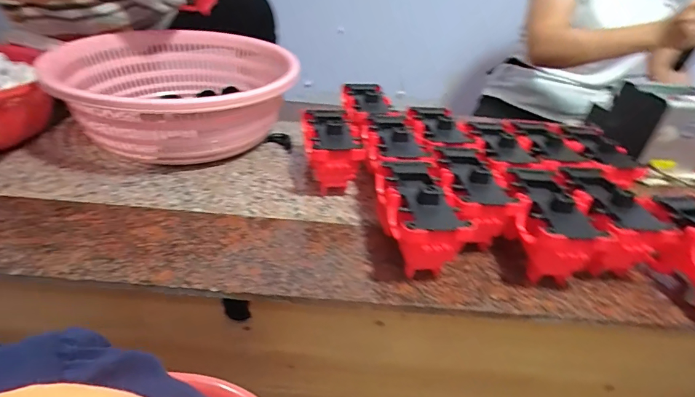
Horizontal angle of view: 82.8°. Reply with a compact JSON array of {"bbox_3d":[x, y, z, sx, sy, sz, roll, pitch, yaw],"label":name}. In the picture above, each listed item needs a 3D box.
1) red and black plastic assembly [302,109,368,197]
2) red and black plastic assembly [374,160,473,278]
[{"bbox_3d":[-0.029,-0.074,0.624,0.072,0.098,0.144,-4,36,-14],"label":"red and black plastic assembly"},{"bbox_3d":[0.084,0.015,0.493,0.081,0.089,0.158,-1,35,-10],"label":"red and black plastic assembly"}]

